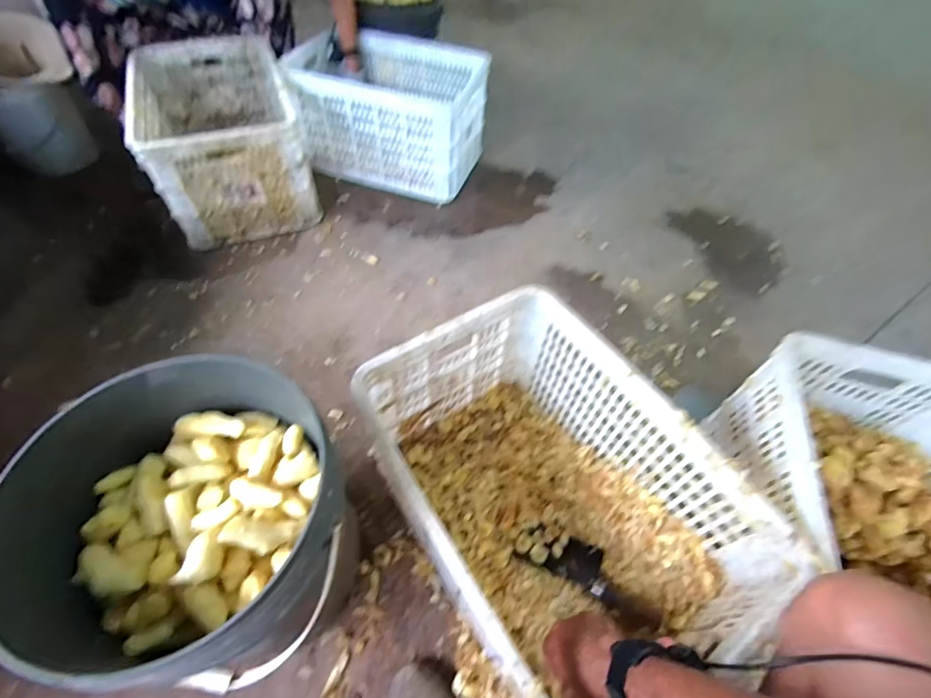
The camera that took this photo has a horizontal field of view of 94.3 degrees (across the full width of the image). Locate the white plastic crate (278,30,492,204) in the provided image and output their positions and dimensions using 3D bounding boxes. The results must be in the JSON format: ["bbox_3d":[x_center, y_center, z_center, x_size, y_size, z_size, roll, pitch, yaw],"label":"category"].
[{"bbox_3d":[-0.233,-0.720,1.329,0.540,0.280,0.364,14,54,7],"label":"white plastic crate"}]

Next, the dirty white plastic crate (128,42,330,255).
[{"bbox_3d":[-0.654,-0.588,1.197,0.359,0.271,0.563,-18,57,-15],"label":"dirty white plastic crate"}]

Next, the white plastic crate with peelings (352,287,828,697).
[{"bbox_3d":[0.110,0.215,0.644,0.351,0.277,0.500,-27,60,-21],"label":"white plastic crate with peelings"}]

